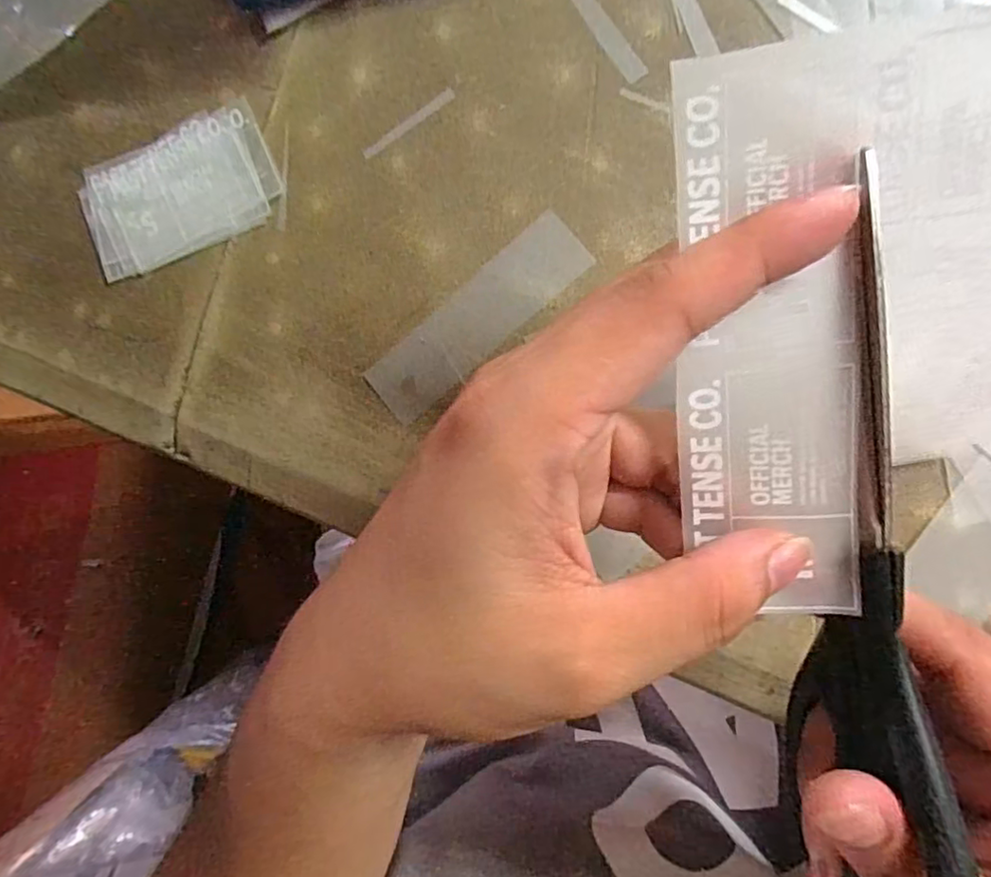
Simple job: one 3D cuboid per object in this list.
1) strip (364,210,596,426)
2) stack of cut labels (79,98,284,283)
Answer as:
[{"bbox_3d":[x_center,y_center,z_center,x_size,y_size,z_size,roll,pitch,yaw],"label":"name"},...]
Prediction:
[{"bbox_3d":[-0.007,-0.042,0.213,0.088,0.004,0.025,-41,88,8],"label":"strip"},{"bbox_3d":[-0.118,-0.091,0.222,0.077,0.004,0.045,-20,92,8],"label":"stack of cut labels"}]

